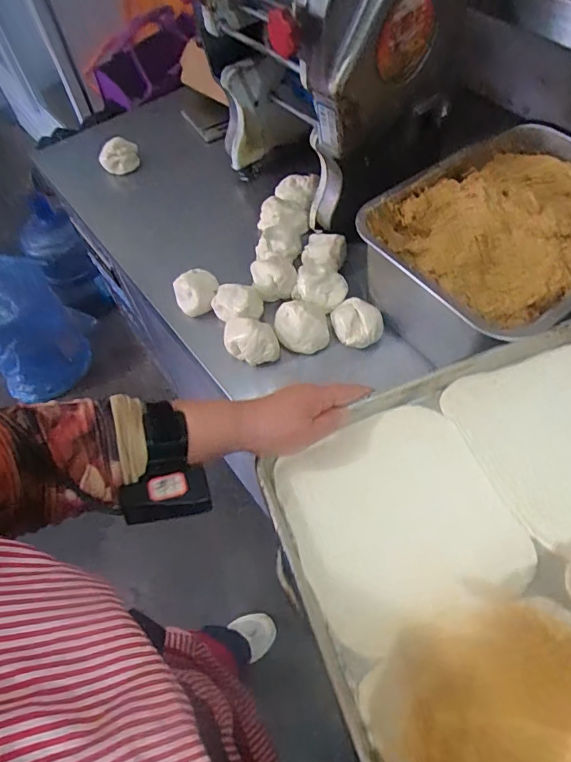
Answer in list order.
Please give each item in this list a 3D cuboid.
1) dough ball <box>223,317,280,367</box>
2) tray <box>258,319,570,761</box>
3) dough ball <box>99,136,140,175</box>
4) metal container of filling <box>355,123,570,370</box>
[{"bbox_3d":[-0.048,-0.058,0.652,0.076,0.043,0.054,7,60,8],"label":"dough ball"},{"bbox_3d":[0.261,0.238,0.334,0.393,0.032,0.598,-21,60,-9],"label":"tray"},{"bbox_3d":[-0.317,-0.428,0.901,0.075,0.050,0.054,-23,60,-10],"label":"dough ball"},{"bbox_3d":[0.290,-0.174,0.628,0.356,0.122,0.259,-32,62,-15],"label":"metal container of filling"}]

